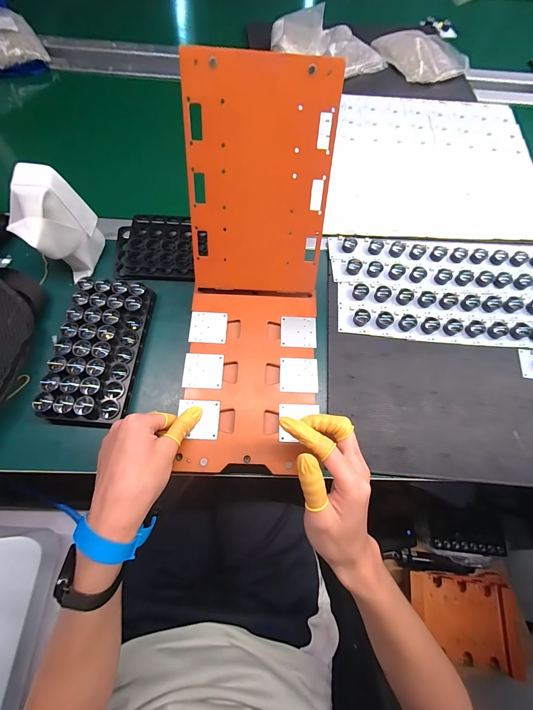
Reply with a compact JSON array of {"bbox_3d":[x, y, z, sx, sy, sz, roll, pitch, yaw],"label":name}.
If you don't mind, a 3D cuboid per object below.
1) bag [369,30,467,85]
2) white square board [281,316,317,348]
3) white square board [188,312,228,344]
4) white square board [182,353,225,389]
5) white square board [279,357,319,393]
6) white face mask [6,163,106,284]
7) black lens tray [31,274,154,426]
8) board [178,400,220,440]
[{"bbox_3d":[0.359,-0.694,0.670,0.169,0.032,0.159,-16,71,-9],"label":"bag"},{"bbox_3d":[0.043,-0.031,0.388,0.047,0.004,0.043,2,69,-2],"label":"white square board"},{"bbox_3d":[-0.076,-0.037,0.384,0.047,0.005,0.045,1,69,-2],"label":"white square board"},{"bbox_3d":[-0.078,0.019,0.363,0.047,0.004,0.044,2,69,-2],"label":"white square board"},{"bbox_3d":[0.041,0.025,0.367,0.047,0.004,0.044,3,69,-2],"label":"white square board"},{"bbox_3d":[-0.286,-0.174,0.400,0.069,0.122,0.101,18,70,4],"label":"white face mask"},{"bbox_3d":[-0.218,-0.009,0.383,0.097,0.031,0.194,7,69,0],"label":"black lens tray"},{"bbox_3d":[-0.079,0.075,0.341,0.047,0.005,0.044,2,69,-2],"label":"board"}]

